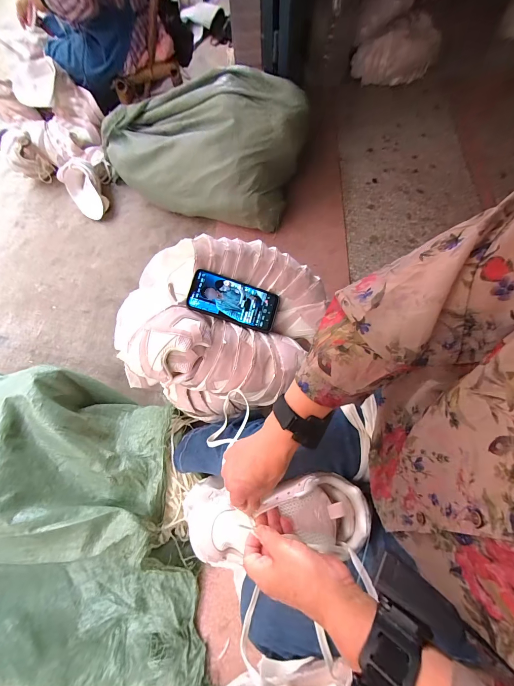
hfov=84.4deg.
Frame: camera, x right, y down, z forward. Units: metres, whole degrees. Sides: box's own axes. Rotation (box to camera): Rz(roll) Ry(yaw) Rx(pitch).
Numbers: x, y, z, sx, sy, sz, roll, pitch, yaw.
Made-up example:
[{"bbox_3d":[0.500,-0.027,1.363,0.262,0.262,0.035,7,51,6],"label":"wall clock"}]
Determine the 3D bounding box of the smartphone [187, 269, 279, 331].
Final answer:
[{"bbox_3d":[-0.041,-0.078,0.528,0.162,0.008,0.080,16,80,-11],"label":"smartphone"}]

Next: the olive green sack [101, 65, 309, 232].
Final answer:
[{"bbox_3d":[-0.200,-0.685,0.998,0.693,0.296,0.359,12,70,7],"label":"olive green sack"}]

